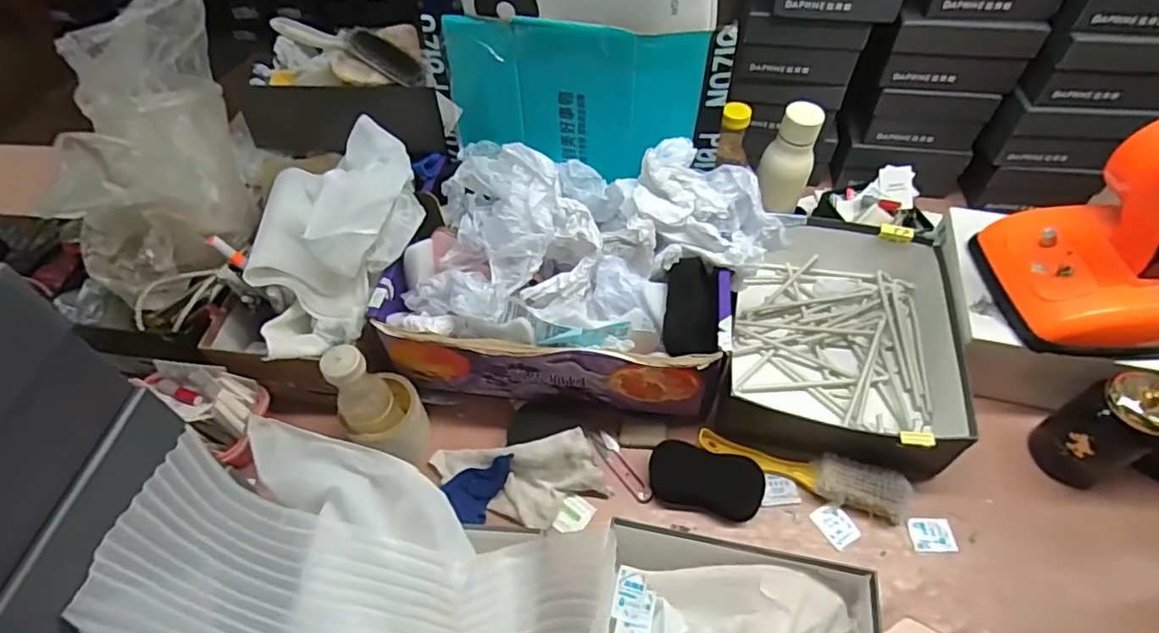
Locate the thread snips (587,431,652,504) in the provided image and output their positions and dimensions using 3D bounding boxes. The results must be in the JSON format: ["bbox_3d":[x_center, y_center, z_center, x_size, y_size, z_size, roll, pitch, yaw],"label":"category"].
[{"bbox_3d":[0.048,0.177,0.703,0.025,0.015,0.107,-28,57,-18],"label":"thread snips"}]

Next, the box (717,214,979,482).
[{"bbox_3d":[0.329,0.019,0.752,0.260,0.093,0.335,13,54,12],"label":"box"}]

